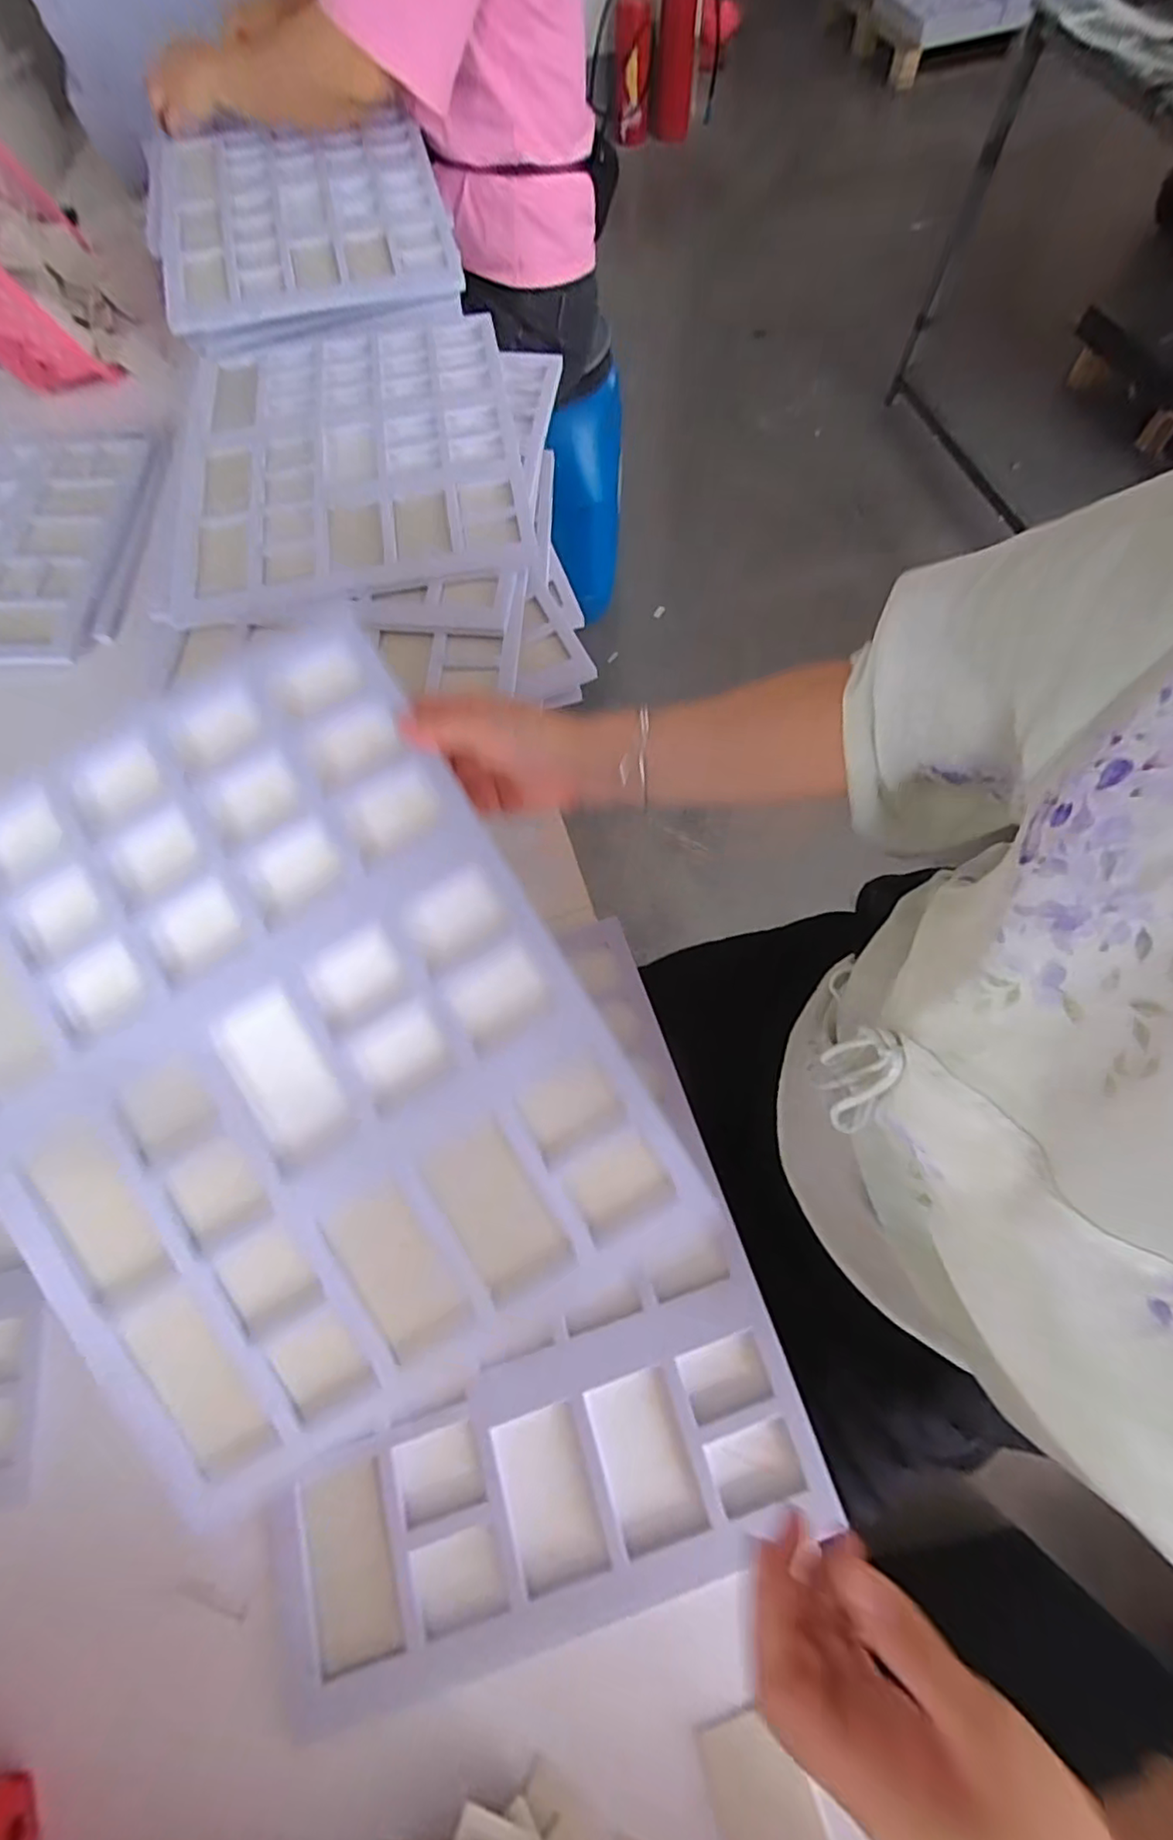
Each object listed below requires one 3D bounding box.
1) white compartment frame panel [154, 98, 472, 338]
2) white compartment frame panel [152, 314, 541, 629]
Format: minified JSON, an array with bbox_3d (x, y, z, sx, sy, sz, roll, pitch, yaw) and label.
[{"bbox_3d":[-0.369,-0.909,0.782,0.361,0.031,0.433,-13,69,-3],"label":"white compartment frame panel"},{"bbox_3d":[-0.264,-0.507,0.651,0.361,0.035,0.450,-13,70,-2],"label":"white compartment frame panel"}]

